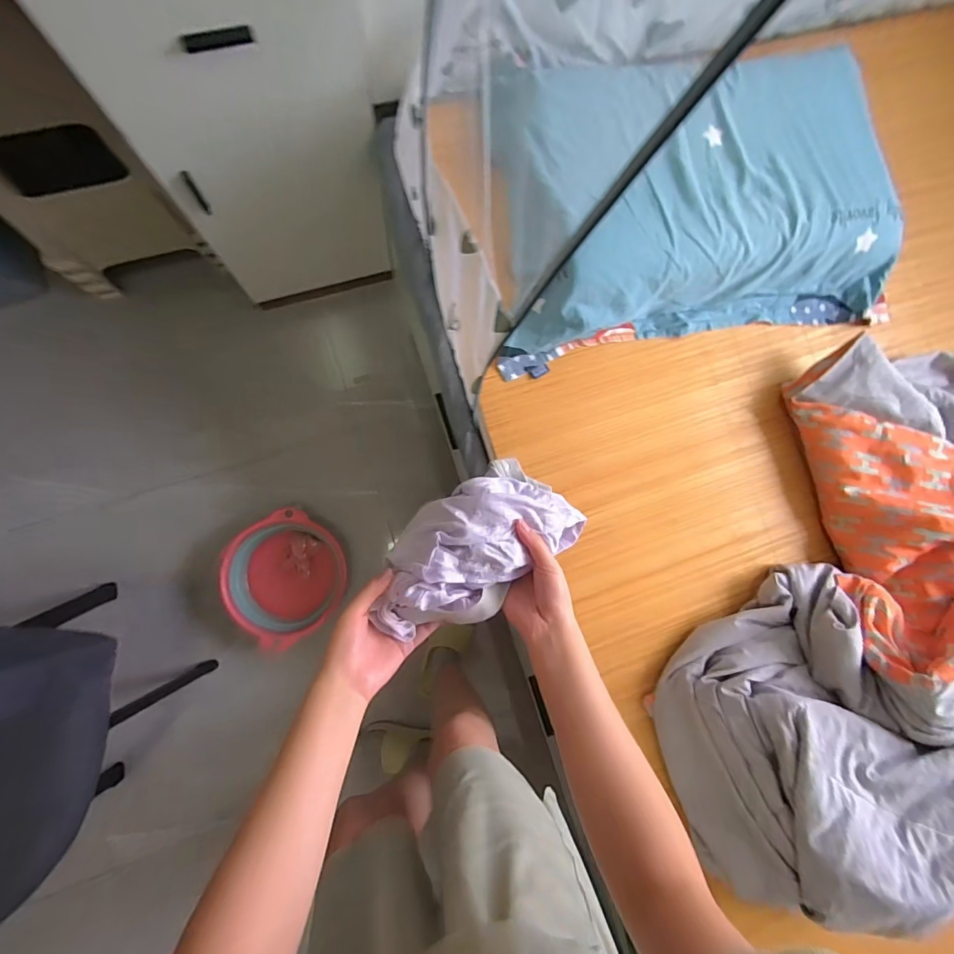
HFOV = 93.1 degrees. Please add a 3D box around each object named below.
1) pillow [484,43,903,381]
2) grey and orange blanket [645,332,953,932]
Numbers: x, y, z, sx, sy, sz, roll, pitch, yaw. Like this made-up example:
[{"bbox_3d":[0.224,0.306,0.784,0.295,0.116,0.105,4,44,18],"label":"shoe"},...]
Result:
[{"bbox_3d":[0.340,-0.448,0.733,0.651,0.114,0.437,-11,87,-8],"label":"pillow"},{"bbox_3d":[0.677,0.229,0.674,0.610,0.190,0.919,32,82,-3],"label":"grey and orange blanket"}]

